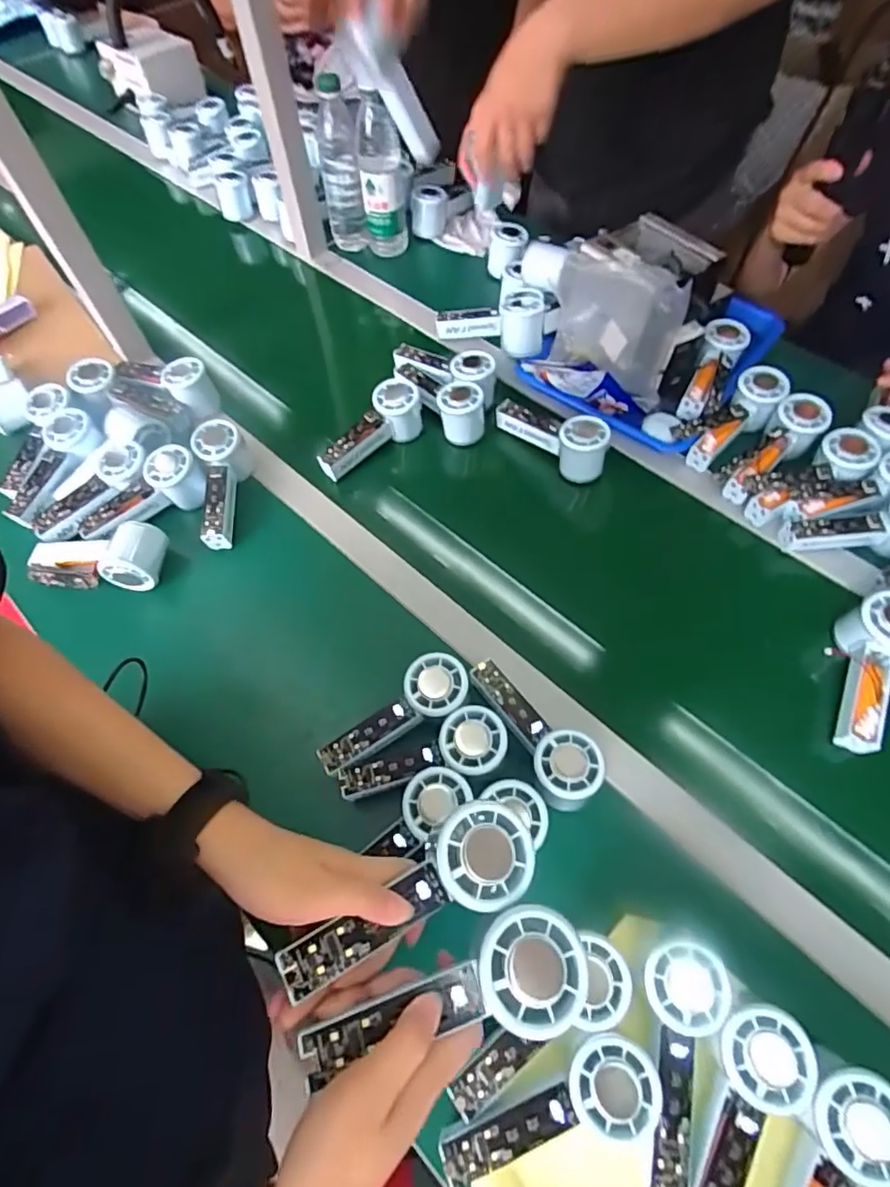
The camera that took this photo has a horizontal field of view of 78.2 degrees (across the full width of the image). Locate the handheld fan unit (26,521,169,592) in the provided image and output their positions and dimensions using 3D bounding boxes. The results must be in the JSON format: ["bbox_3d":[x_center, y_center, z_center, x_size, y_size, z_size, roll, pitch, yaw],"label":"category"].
[{"bbox_3d":[-0.388,-0.039,0.603,0.156,0.054,0.061,-5,62,0],"label":"handheld fan unit"}]

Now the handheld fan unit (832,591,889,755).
[{"bbox_3d":[0.407,0.073,0.519,0.057,0.051,0.156,20,78,13],"label":"handheld fan unit"}]

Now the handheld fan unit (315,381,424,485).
[{"bbox_3d":[-0.100,-0.207,0.691,0.148,0.056,0.053,-36,66,-16],"label":"handheld fan unit"}]

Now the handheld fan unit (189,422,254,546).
[{"bbox_3d":[-0.268,-0.129,0.654,0.059,0.051,0.156,-2,77,1],"label":"handheld fan unit"}]

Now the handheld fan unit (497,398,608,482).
[{"bbox_3d":[0.133,-0.201,0.677,0.048,0.059,0.151,-42,68,-18],"label":"handheld fan unit"}]

